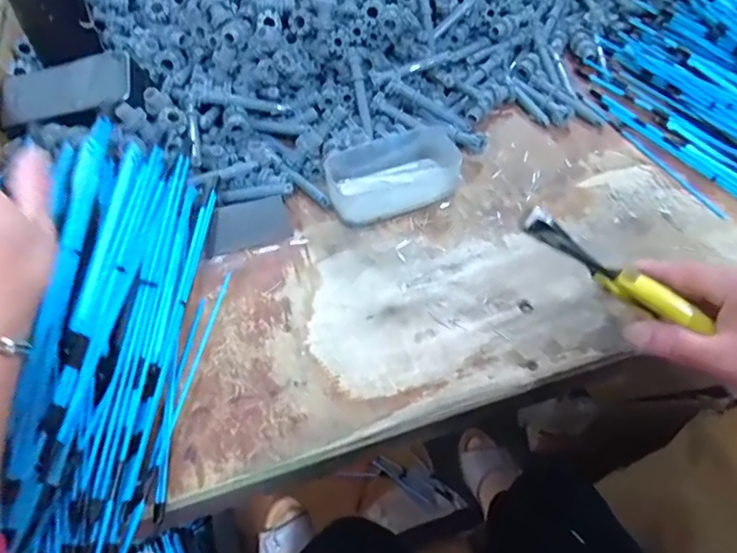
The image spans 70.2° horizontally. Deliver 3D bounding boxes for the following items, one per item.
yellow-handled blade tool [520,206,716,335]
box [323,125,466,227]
[{"bbox_3d":[0.140,-0.001,0.306,0.115,0.021,0.017,35,60,10],"label":"yellow-handled blade tool"},{"bbox_3d":[0.024,-0.098,0.484,0.128,0.028,0.084,-18,54,-12],"label":"box"}]

